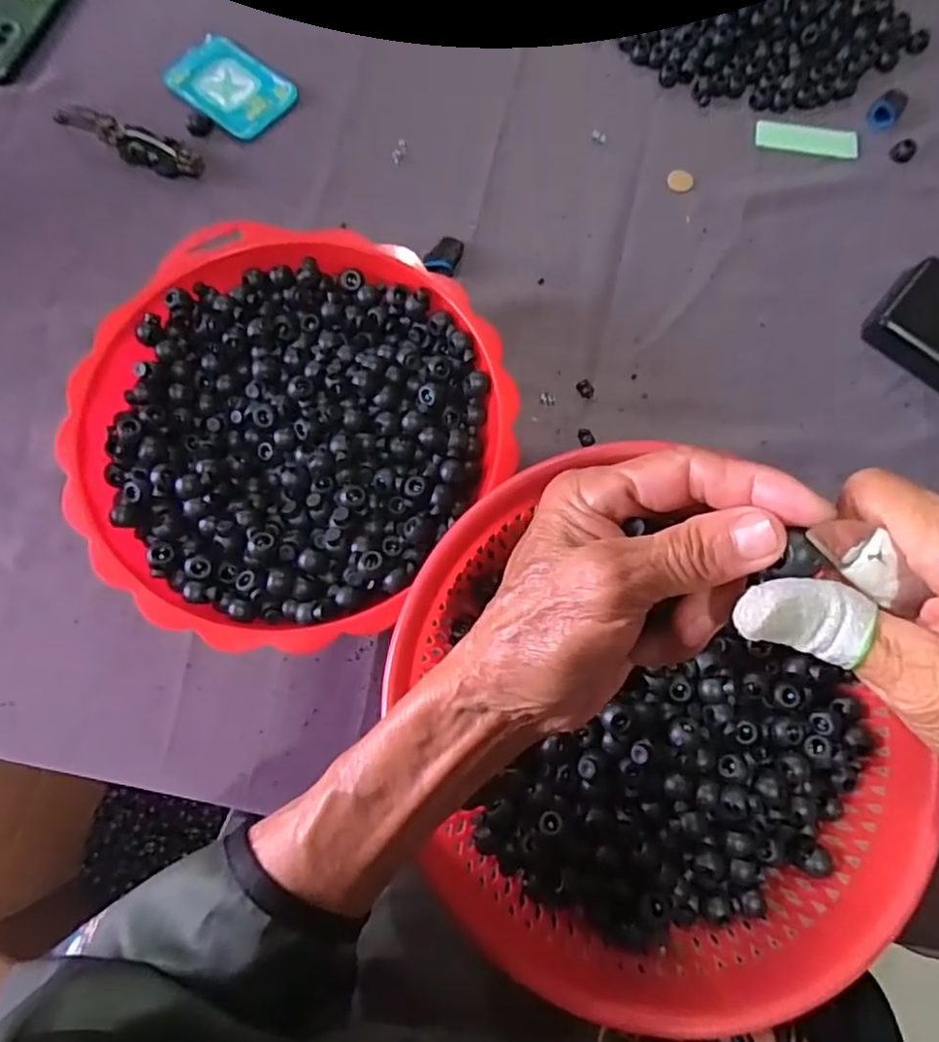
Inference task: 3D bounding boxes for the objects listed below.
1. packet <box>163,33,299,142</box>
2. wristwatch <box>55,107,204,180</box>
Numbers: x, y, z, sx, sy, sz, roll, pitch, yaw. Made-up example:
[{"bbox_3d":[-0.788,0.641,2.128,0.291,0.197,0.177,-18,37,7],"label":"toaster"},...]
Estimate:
[{"bbox_3d":[-0.191,-0.346,0.493,0.094,0.004,0.068,38,78,7],"label":"packet"},{"bbox_3d":[-0.261,-0.289,0.468,0.119,0.014,0.029,21,77,4],"label":"wristwatch"}]

